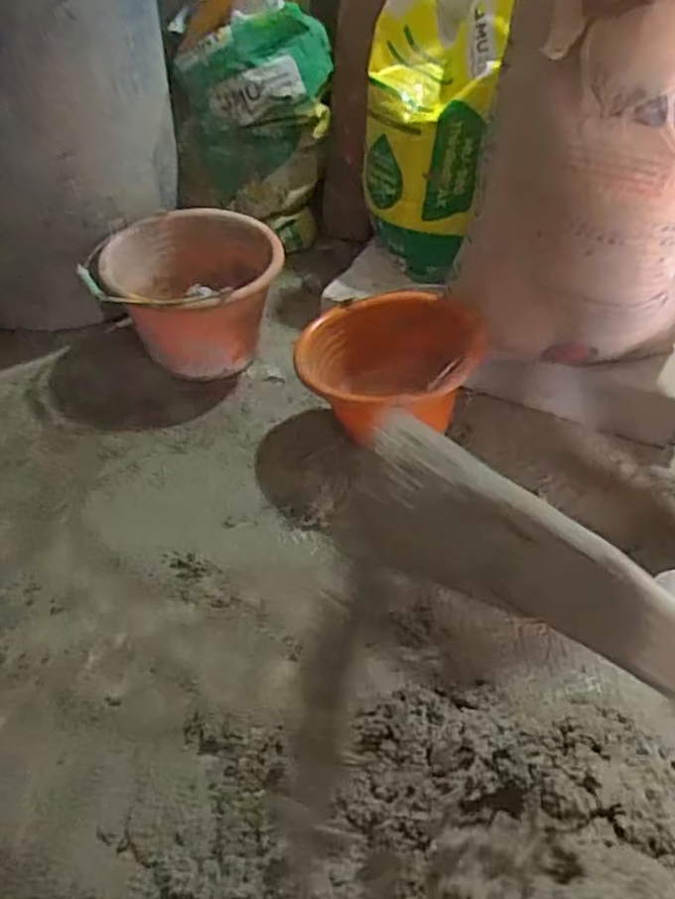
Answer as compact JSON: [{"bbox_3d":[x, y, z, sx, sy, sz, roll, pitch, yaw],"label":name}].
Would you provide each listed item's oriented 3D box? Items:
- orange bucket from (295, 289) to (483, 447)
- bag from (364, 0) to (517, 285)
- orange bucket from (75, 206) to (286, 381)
[{"bbox_3d":[0.085,-0.092,1.079,0.270,0.192,0.270,1,43,-1],"label":"orange bucket"},{"bbox_3d":[0.158,-0.544,1.173,0.227,0.521,0.123,10,22,8],"label":"bag"},{"bbox_3d":[-0.249,-0.244,1.209,0.285,0.215,0.285,1,43,-1],"label":"orange bucket"}]

